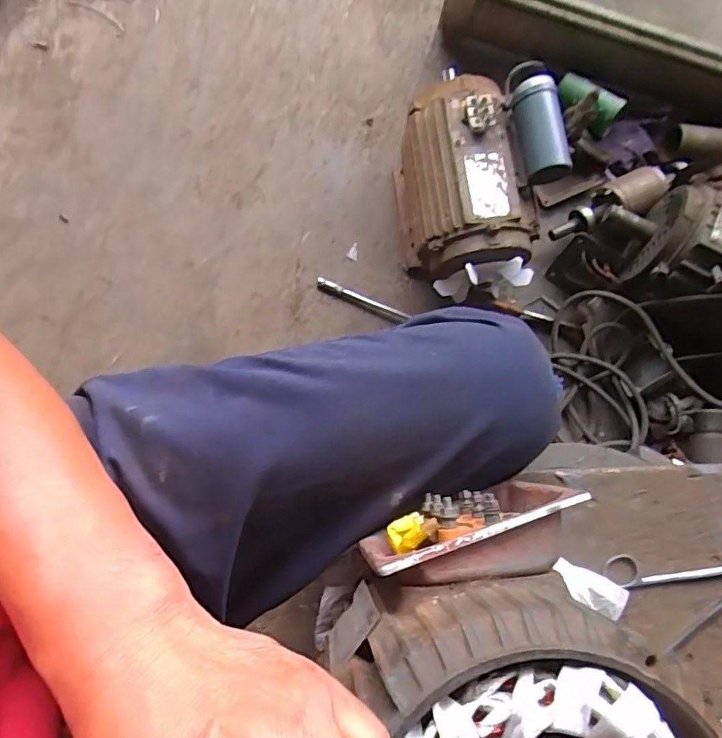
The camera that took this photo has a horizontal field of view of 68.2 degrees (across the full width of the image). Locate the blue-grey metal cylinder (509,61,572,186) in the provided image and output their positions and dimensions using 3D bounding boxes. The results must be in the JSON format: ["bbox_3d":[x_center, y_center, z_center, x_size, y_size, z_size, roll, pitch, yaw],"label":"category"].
[{"bbox_3d":[0.223,-0.313,0.670,0.049,0.047,0.146,-12,81,-7],"label":"blue-grey metal cylinder"}]

